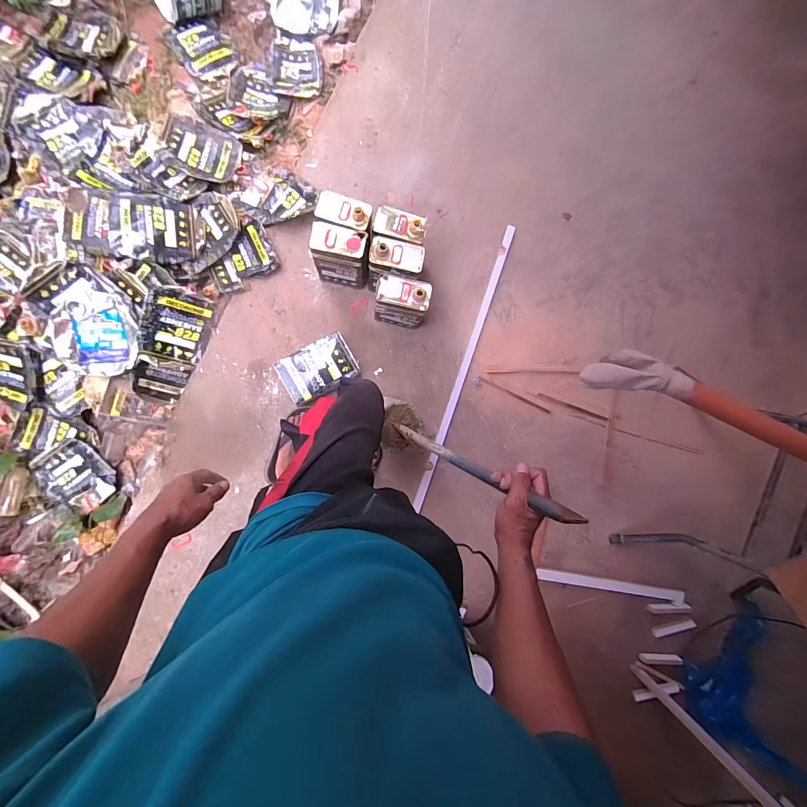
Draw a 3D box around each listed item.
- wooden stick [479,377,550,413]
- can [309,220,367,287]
[{"bbox_3d":[0.443,-0.034,1.441,0.318,0.020,0.018,25,83,-6],"label":"wooden stick"},{"bbox_3d":[-0.214,-0.493,1.244,0.193,0.246,0.099,12,84,-7],"label":"can"}]

